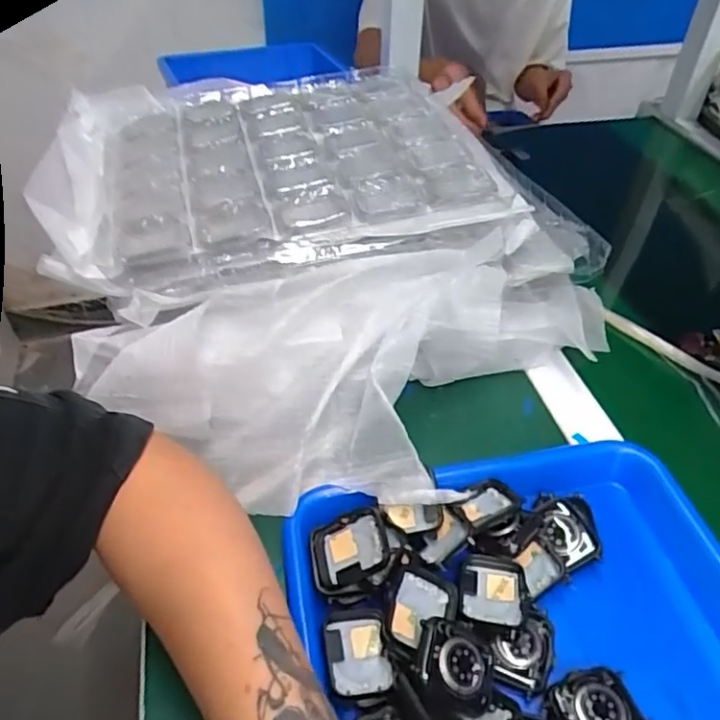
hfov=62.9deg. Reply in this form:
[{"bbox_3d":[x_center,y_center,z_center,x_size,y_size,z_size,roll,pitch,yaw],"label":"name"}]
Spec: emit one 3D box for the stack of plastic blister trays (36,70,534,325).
[{"bbox_3d":[-0.083,-0.168,0.498,0.330,0.038,0.313,-13,45,-14],"label":"stack of plastic blister trays"}]

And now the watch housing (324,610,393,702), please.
[{"bbox_3d":[-0.001,0.157,0.311,0.032,0.013,0.043,-7,44,-8],"label":"watch housing"}]

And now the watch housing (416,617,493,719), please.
[{"bbox_3d":[0.049,0.155,0.295,0.040,0.011,0.040,19,59,-2],"label":"watch housing"}]

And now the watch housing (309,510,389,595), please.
[{"bbox_3d":[-0.006,0.111,0.339,0.046,0.013,0.039,-22,55,7],"label":"watch housing"}]

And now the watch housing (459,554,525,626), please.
[{"bbox_3d":[0.076,0.132,0.337,0.035,0.013,0.035,8,44,8],"label":"watch housing"}]

